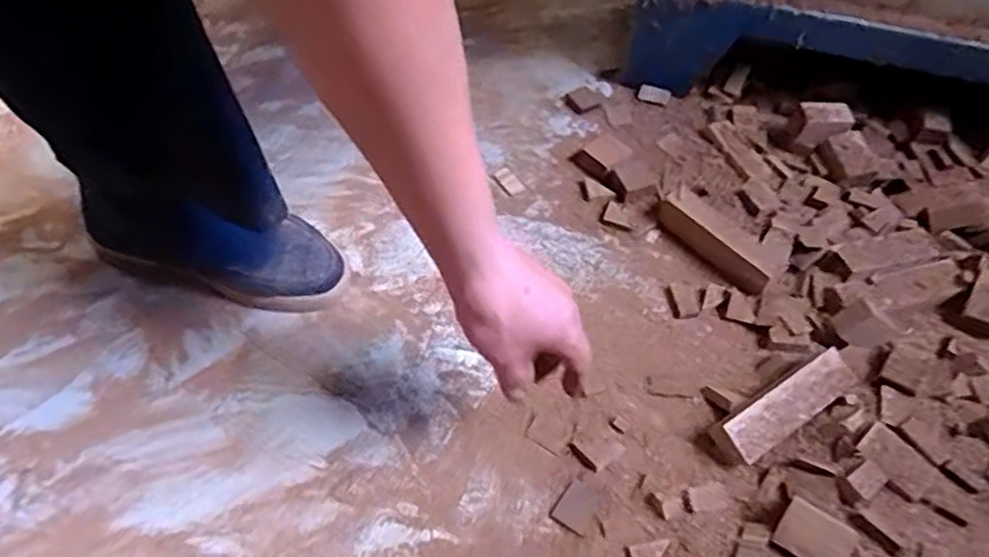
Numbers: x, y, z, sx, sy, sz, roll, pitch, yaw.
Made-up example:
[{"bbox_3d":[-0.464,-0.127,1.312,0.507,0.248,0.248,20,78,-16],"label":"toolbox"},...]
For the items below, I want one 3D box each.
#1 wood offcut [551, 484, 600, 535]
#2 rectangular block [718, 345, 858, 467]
[{"bbox_3d":[0.065,0.183,0.553,0.028,0.004,0.032,30,58,19],"label":"wood offcut"},{"bbox_3d":[0.247,0.101,0.581,0.133,0.010,0.044,-30,60,-22],"label":"rectangular block"}]

